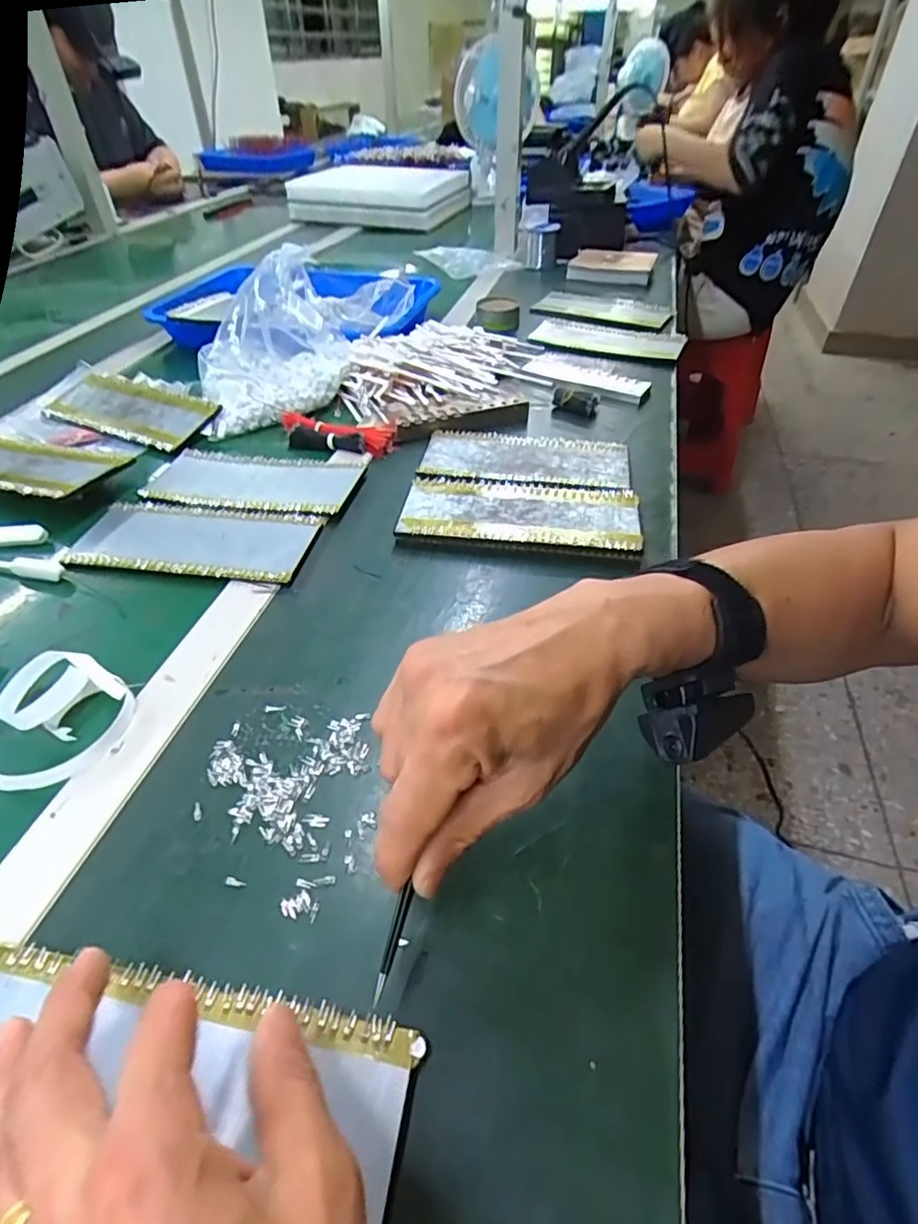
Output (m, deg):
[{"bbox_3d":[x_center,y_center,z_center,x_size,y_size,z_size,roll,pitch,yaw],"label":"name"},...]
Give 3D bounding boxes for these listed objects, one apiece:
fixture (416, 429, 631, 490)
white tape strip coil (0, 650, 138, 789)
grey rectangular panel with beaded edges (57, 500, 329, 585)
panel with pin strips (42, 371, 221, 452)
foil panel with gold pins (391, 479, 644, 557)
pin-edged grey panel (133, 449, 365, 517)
[{"bbox_3d":[0.064,-0.152,0.587,0.198,0.007,0.095,7,45,8],"label":"fixture"},{"bbox_3d":[-0.247,0.062,0.363,0.084,0.017,0.080,0,45,0],"label":"white tape strip coil"},{"bbox_3d":[-0.223,-0.062,0.501,0.198,0.009,0.089,6,45,7],"label":"grey rectangular panel with beaded edges"},{"bbox_3d":[-0.363,-0.226,0.655,0.195,0.020,0.096,21,49,20],"label":"panel with pin strips"},{"bbox_3d":[0.052,-0.086,0.511,0.197,0.010,0.093,6,45,7],"label":"foil panel with gold pins"},{"bbox_3d":[-0.195,-0.125,0.564,0.198,0.010,0.091,9,46,10],"label":"pin-edged grey panel"}]

